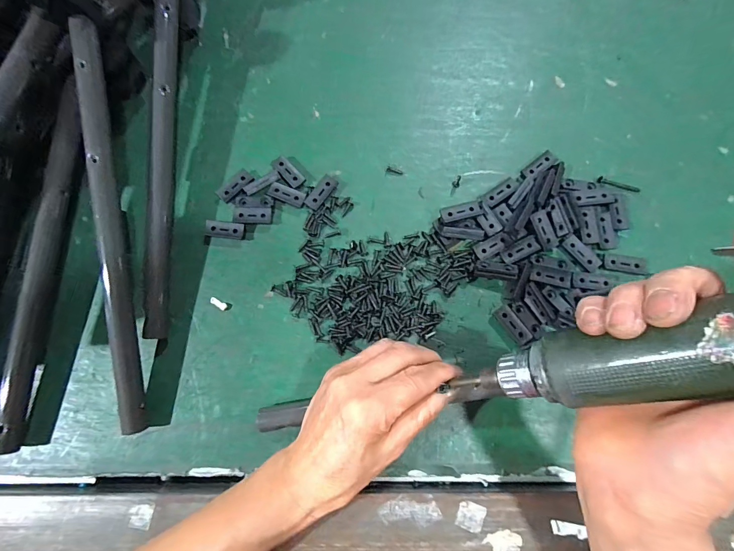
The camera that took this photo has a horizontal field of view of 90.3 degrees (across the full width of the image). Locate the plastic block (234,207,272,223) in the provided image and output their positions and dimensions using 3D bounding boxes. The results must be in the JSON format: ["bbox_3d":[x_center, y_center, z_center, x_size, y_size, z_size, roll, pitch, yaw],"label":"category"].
[{"bbox_3d":[-0.104,-0.055,0.332,0.032,0.004,0.014,0,77,0],"label":"plastic block"}]

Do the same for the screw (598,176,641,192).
[{"bbox_3d":[0.233,-0.085,0.336,0.040,0.004,0.008,13,77,3],"label":"screw"}]

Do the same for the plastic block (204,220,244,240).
[{"bbox_3d":[-0.128,-0.041,0.330,0.032,0.009,0.014,6,77,1],"label":"plastic block"}]

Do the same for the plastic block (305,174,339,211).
[{"bbox_3d":[-0.042,-0.077,0.338,0.015,0.005,0.035,36,79,8],"label":"plastic block"}]

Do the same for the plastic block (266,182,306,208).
[{"bbox_3d":[-0.074,-0.075,0.335,0.034,0.004,0.014,21,78,5],"label":"plastic block"}]

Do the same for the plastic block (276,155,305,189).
[{"bbox_3d":[-0.072,-0.096,0.341,0.015,0.005,0.032,-42,80,-9],"label":"plastic block"}]

